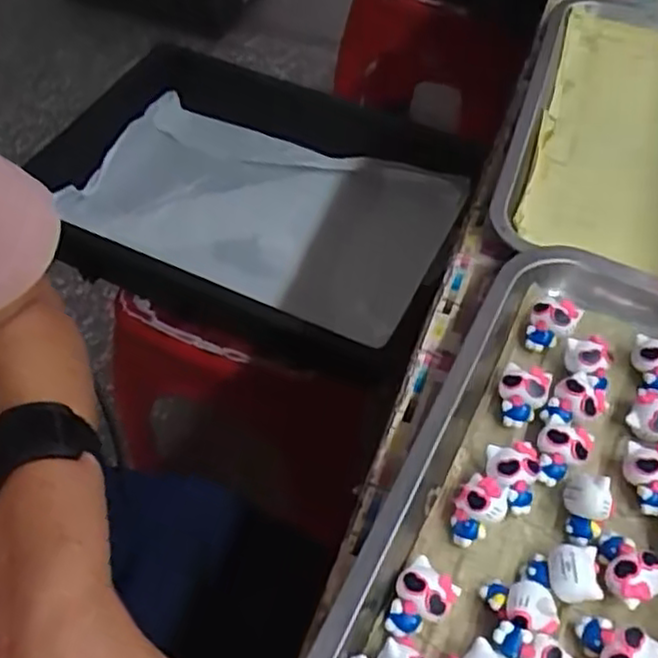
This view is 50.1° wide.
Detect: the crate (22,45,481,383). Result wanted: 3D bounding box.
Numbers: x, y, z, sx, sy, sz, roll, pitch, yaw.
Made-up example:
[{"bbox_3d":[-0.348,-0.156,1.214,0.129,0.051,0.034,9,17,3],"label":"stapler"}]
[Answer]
[{"bbox_3d":[-0.075,-0.146,0.786,0.406,0.101,0.352,20,58,14],"label":"crate"}]

